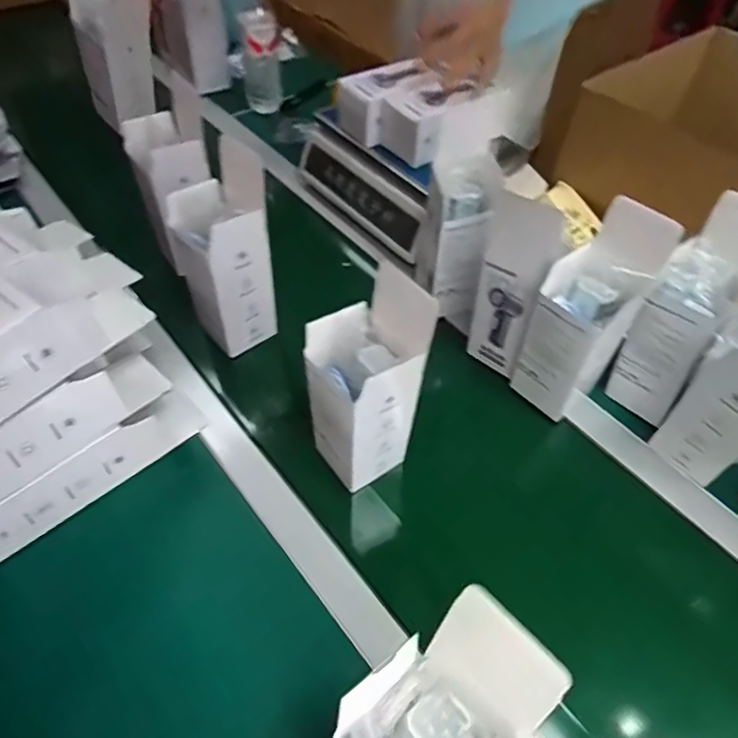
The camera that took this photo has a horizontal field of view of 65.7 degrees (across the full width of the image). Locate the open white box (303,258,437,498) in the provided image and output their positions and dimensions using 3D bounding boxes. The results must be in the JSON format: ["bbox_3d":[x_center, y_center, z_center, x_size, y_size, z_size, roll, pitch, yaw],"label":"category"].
[{"bbox_3d":[-0.004,0.018,0.545,0.086,0.232,0.082,-25,59,-20],"label":"open white box"}]

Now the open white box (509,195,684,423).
[{"bbox_3d":[0.224,-0.052,0.601,0.089,0.231,0.079,35,59,21],"label":"open white box"}]

